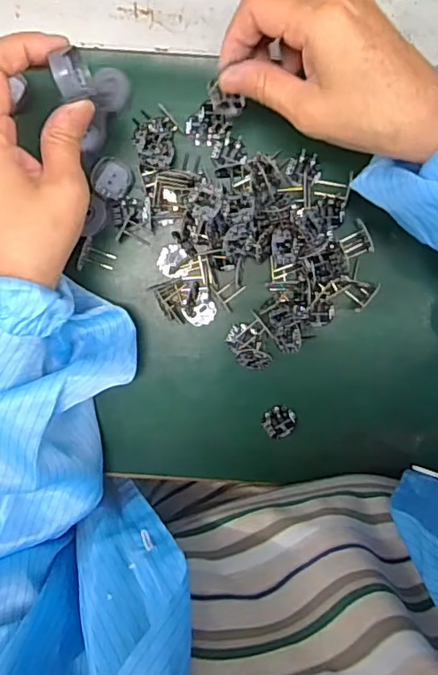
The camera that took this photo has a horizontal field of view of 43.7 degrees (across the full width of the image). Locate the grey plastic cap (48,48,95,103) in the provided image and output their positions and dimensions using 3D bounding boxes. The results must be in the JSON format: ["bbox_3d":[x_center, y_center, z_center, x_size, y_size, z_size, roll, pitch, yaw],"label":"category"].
[{"bbox_3d":[-0.077,-0.138,0.288,0.015,0.029,0.026,-15,97,2],"label":"grey plastic cap"}]

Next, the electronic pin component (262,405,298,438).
[{"bbox_3d":[0.044,0.062,0.396,0.025,0.004,0.023,0,97,0],"label":"electronic pin component"}]

